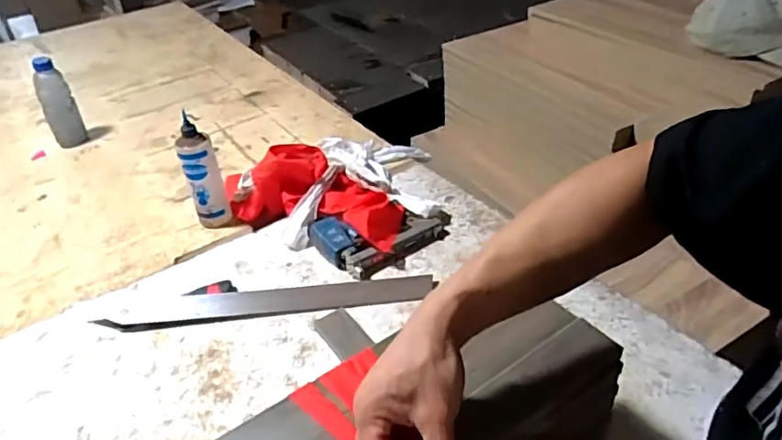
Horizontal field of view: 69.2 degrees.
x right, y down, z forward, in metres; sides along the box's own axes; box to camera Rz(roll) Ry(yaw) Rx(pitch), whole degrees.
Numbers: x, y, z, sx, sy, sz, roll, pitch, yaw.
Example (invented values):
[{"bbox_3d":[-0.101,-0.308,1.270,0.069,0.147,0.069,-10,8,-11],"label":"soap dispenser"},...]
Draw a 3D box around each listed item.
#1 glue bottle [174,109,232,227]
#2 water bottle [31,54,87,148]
[{"bbox_3d":[-0.335,-0.073,1.021,0.061,0.195,0.051,-17,39,-16],"label":"glue bottle"},{"bbox_3d":[-0.777,-0.273,1.321,0.069,0.221,0.053,-23,42,-24],"label":"water bottle"}]

